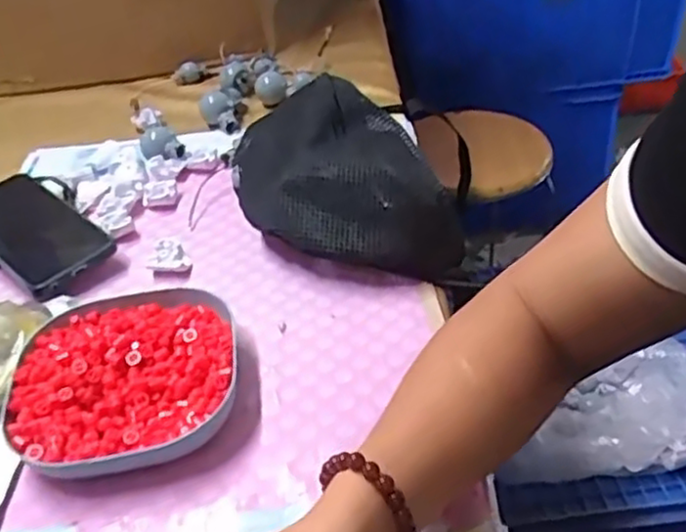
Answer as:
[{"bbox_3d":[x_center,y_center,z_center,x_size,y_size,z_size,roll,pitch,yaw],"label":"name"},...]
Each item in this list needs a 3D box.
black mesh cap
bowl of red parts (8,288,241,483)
[{"bbox_3d":[-0.012,-0.068,0.582,0.140,0.076,0.231,-15,39,-11],"label":"black mesh cap"},{"bbox_3d":[-0.137,0.072,0.459,0.137,0.031,0.138,-4,38,3],"label":"bowl of red parts"}]

